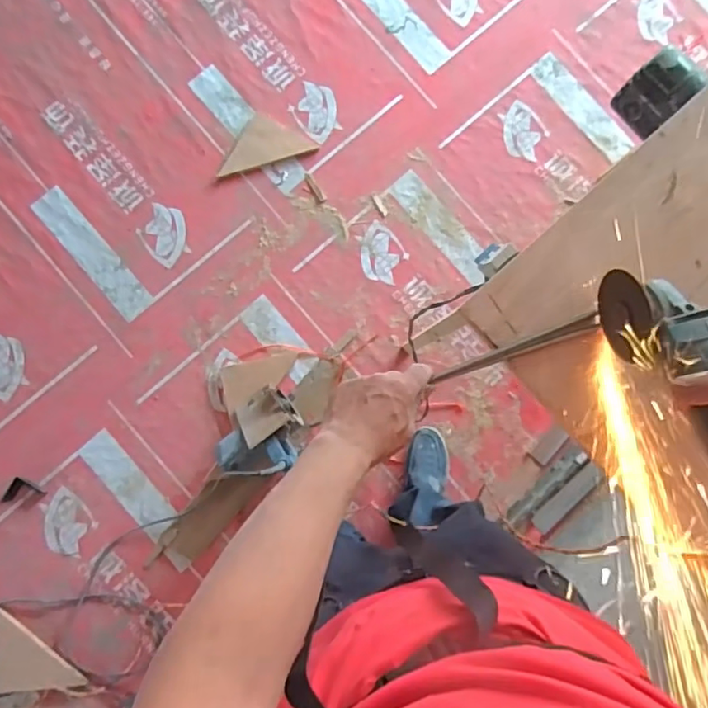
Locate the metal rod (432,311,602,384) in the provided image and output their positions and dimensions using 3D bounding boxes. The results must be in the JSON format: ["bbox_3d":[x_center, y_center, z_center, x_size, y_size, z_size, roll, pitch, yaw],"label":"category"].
[{"bbox_3d":[0.175,-0.005,0.619,0.192,0.011,0.013,-21,91,-4],"label":"metal rod"}]

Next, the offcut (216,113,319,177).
[{"bbox_3d":[-0.229,-0.534,1.436,0.242,0.025,0.118,-18,86,-4],"label":"offcut"}]

